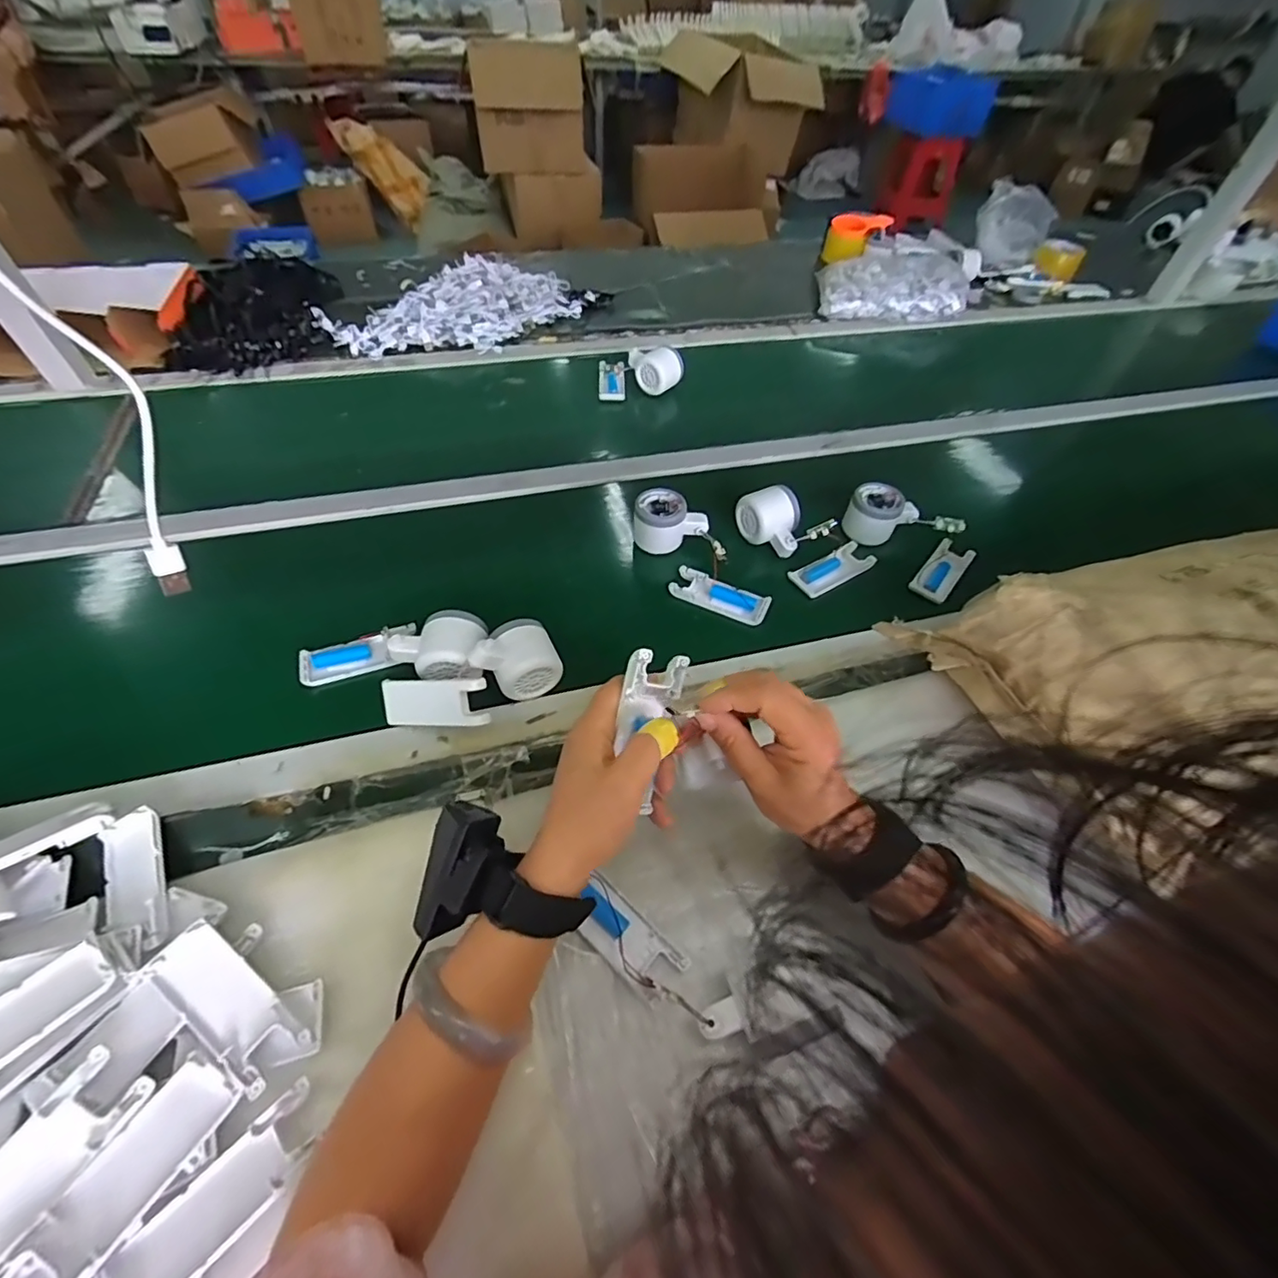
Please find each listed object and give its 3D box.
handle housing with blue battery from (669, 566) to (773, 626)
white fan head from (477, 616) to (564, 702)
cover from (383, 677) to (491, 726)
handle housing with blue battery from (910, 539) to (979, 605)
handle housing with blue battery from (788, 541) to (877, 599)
[{"bbox_3d":[0.087,-0.048,0.597,0.103,0.016,0.039,23,55,14],"label":"handle housing with blue battery"},{"bbox_3d":[-0.107,0.019,0.503,0.063,0.063,0.055,-20,56,-17],"label":"white fan head"},{"bbox_3d":[-0.173,0.054,0.476,0.101,0.039,0.012,-2,9,20],"label":"cover"},{"bbox_3d":[0.348,-0.077,0.638,0.039,0.019,0.099,37,58,20],"label":"handle housing with blue battery"},{"bbox_3d":[0.221,-0.080,0.631,0.097,0.015,0.040,-25,58,-21],"label":"handle housing with blue battery"}]

